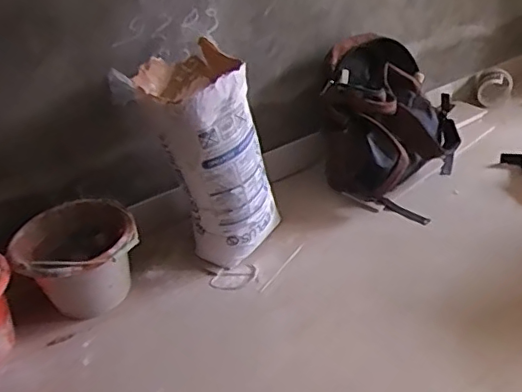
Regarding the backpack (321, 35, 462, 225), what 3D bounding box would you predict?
[{"bbox_3d":[0.357,-0.213,1.588,0.352,0.364,0.360,9,37,26],"label":"backpack"}]

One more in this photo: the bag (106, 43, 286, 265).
[{"bbox_3d":[-0.122,-0.076,1.362,0.250,0.492,0.273,5,35,20],"label":"bag"}]

